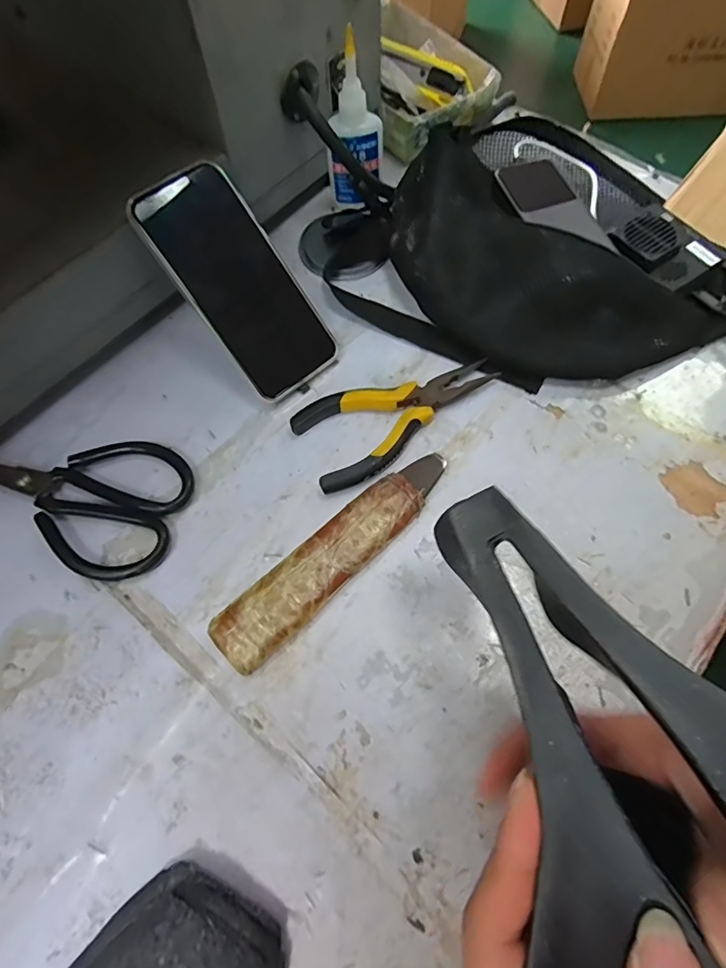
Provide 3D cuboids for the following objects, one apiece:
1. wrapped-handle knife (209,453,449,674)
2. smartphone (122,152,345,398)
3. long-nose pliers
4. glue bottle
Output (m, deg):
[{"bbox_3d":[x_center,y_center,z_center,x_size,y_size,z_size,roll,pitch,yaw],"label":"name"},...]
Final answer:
[{"bbox_3d":[-0.015,0.044,0.334,0.186,0.018,0.039,-42,72,-14],"label":"wrapped-handle knife"},{"bbox_3d":[-0.090,-0.146,0.372,0.077,0.009,0.163,-39,107,-13],"label":"smartphone"},{"bbox_3d":[0.028,-0.051,0.375,0.149,0.017,0.067,-25,68,-8],"label":"long-nose pliers"},{"bbox_3d":[-0.007,-0.291,0.416,0.045,0.116,0.022,0,67,2],"label":"glue bottle"}]

